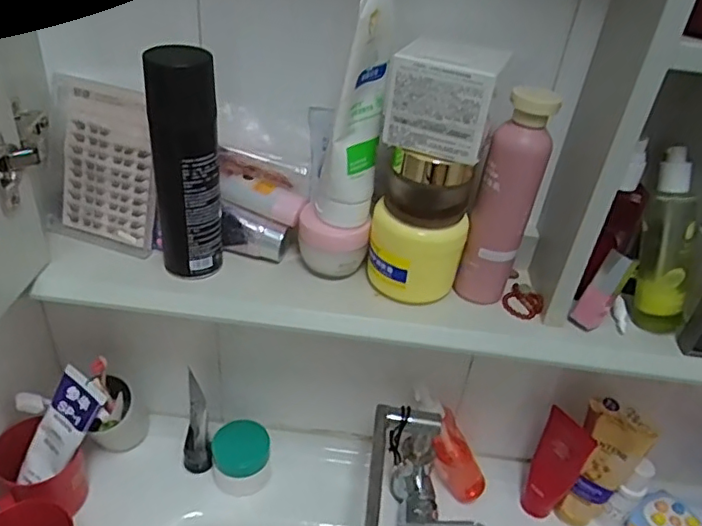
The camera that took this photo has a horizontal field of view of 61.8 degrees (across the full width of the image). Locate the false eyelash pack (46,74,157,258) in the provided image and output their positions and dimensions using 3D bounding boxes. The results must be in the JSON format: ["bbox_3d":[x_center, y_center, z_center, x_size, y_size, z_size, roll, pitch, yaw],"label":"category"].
[{"bbox_3d":[-0.217,-0.085,0.520,0.102,0.142,0.011,13,14,11],"label":"false eyelash pack"}]

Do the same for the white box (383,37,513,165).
[{"bbox_3d":[0.070,-0.127,0.442,0.076,0.067,0.075,17,37,13],"label":"white box"}]

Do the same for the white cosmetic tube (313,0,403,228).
[{"bbox_3d":[0.005,-0.118,0.454,0.047,0.186,0.058,7,36,0],"label":"white cosmetic tube"}]

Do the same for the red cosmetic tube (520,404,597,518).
[{"bbox_3d":[0.238,0.237,0.686,0.053,0.168,0.029,28,41,26],"label":"red cosmetic tube"}]

